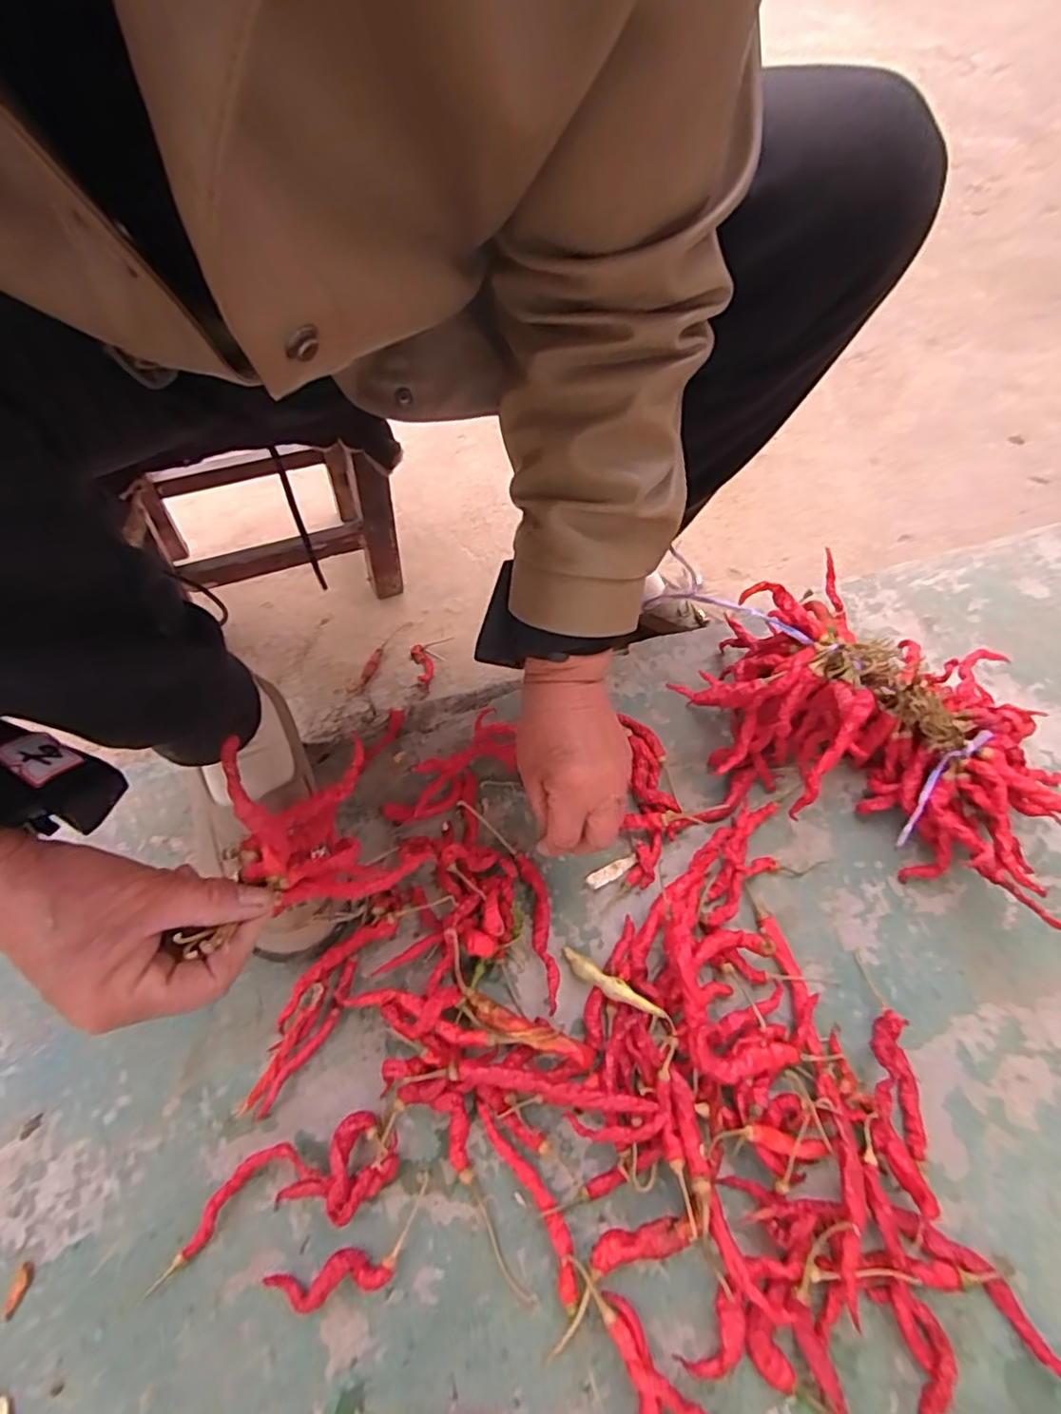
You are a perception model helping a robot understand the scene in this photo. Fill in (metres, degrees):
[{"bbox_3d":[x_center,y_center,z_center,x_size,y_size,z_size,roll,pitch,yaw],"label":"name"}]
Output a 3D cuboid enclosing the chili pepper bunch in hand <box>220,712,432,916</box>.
[{"bbox_3d":[-0.101,0.054,0.326,0.088,0.085,0.074,-21,62,-13],"label":"chili pepper bunch in hand"}]

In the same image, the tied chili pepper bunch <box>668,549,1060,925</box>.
[{"bbox_3d":[0.269,0.021,0.456,0.288,0.096,0.165,30,63,16],"label":"tied chili pepper bunch"}]

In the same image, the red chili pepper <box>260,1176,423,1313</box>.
[{"bbox_3d":[-0.093,0.295,0.329,0.089,0.020,0.030,-23,62,-14],"label":"red chili pepper"}]

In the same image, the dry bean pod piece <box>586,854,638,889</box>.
[{"bbox_3d":[0.059,0.117,0.442,0.039,0.004,0.011,-24,62,-15],"label":"dry bean pod piece"}]

